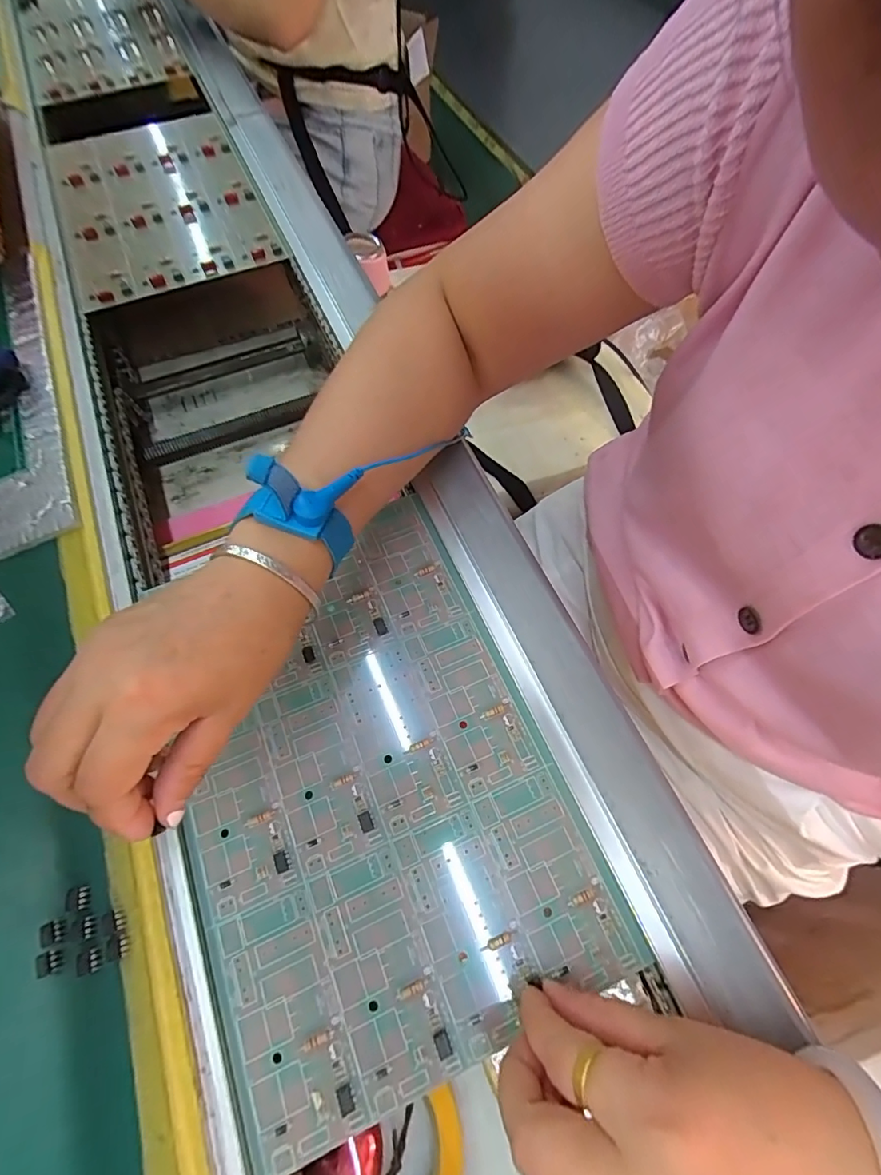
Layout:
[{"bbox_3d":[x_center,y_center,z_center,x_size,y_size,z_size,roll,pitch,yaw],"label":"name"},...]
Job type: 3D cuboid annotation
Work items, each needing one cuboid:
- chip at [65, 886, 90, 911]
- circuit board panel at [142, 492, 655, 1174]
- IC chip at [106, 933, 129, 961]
[{"bbox_3d":[-0.166,0.141,0.229,0.010,0.004,0.010,-13,65,-9],"label":"chip"},{"bbox_3d":[-0.040,0.094,0.271,0.182,0.004,0.266,-22,66,-10],"label":"circuit board panel"},{"bbox_3d":[-0.142,0.158,0.222,0.008,0.004,0.010,-16,65,-10],"label":"IC chip"}]

